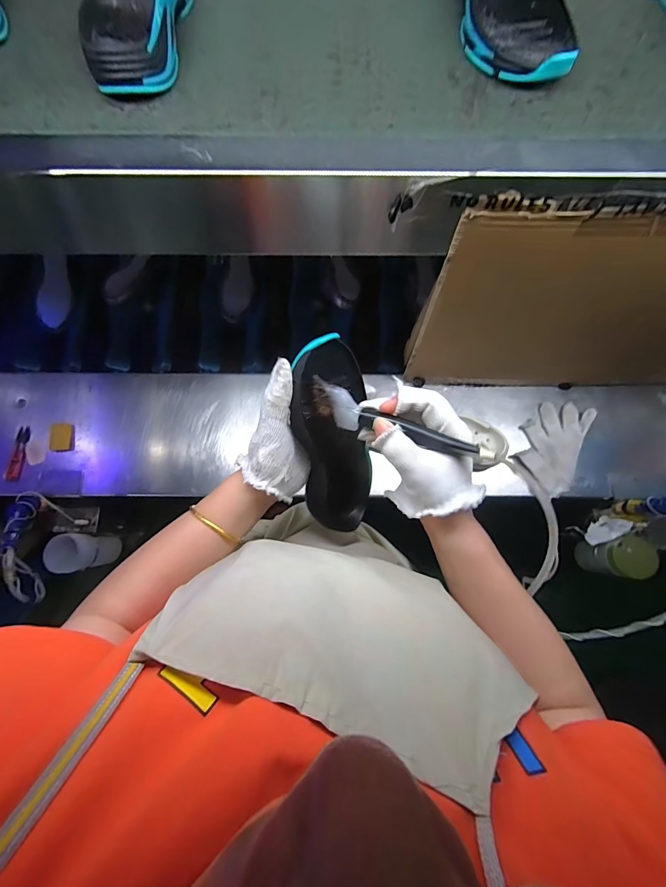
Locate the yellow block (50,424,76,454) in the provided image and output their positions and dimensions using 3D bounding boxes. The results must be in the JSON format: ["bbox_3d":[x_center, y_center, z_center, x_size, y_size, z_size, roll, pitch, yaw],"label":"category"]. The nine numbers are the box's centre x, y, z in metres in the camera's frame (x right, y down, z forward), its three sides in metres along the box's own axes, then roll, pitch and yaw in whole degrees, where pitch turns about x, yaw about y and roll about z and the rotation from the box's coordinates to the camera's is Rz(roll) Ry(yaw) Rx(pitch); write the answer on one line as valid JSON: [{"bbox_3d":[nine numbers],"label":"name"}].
[{"bbox_3d":[-0.505,-0.010,0.681,0.041,0.014,0.052,-1,77,0],"label":"yellow block"}]

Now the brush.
[{"bbox_3d":[0.053,-0.016,0.311,0.158,0.029,0.028,20,80,19],"label":"brush"}]

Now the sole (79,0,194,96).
[{"bbox_3d":[-0.176,-0.411,0.332,0.083,0.038,0.214,-6,77,-1],"label":"sole"}]

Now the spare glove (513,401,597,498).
[{"bbox_3d":[0.407,0.000,0.676,0.103,0.033,0.182,23,78,5],"label":"spare glove"}]

